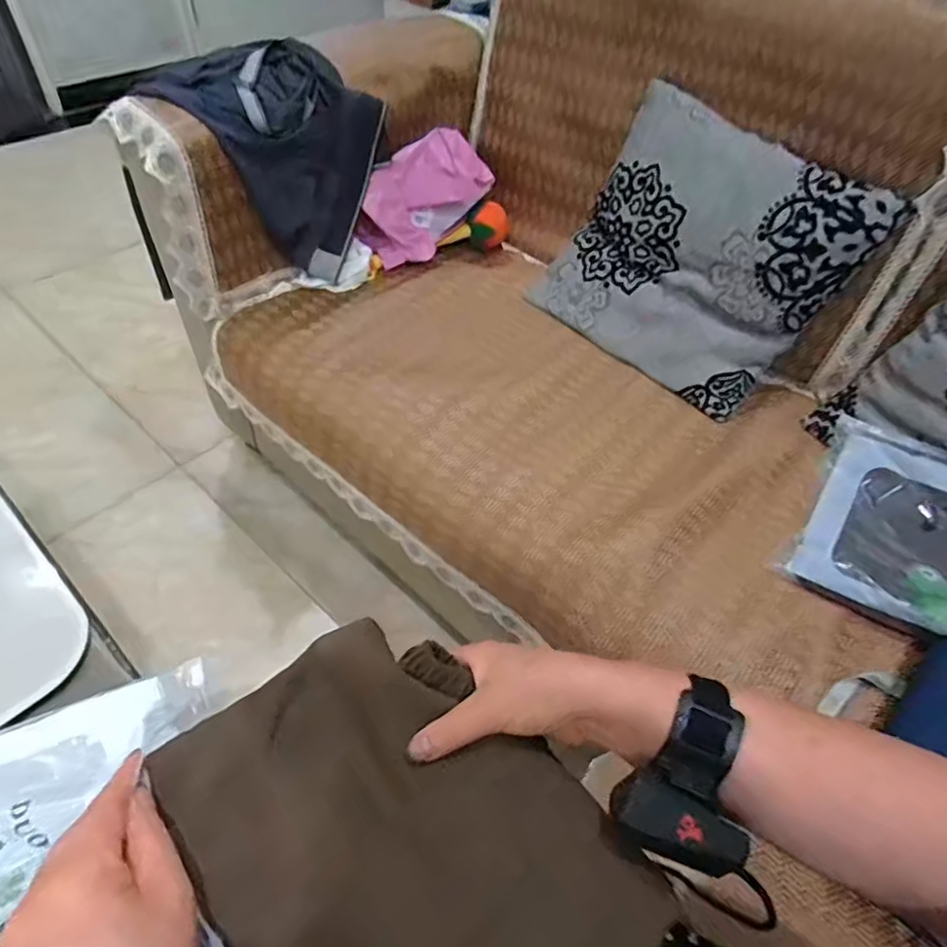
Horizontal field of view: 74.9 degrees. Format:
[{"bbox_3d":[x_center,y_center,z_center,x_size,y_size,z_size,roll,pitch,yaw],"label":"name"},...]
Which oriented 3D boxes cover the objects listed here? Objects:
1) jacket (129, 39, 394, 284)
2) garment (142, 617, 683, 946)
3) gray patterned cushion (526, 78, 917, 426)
[{"bbox_3d":[-0.277,-0.448,0.918,0.282,0.281,0.140,0,51,-6],"label":"jacket"},{"bbox_3d":[-0.040,0.209,0.352,0.265,0.052,0.174,39,57,24],"label":"garment"},{"bbox_3d":[0.293,-0.302,0.850,0.394,0.324,0.090,40,37,23],"label":"gray patterned cushion"}]

